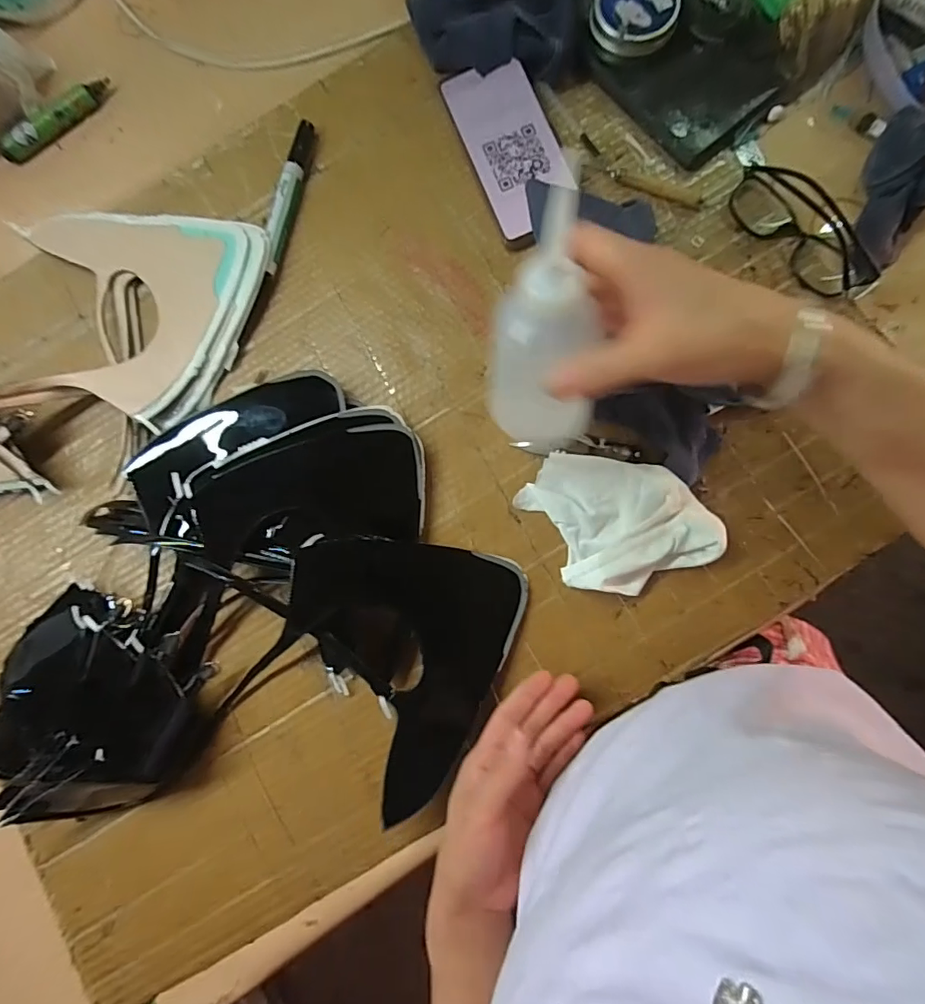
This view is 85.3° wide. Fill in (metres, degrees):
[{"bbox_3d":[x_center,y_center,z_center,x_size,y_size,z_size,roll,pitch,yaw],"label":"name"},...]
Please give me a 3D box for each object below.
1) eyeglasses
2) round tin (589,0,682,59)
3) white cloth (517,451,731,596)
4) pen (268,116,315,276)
[{"bbox_3d":[0.266,-0.214,0.394,0.040,0.034,0.129,-40,83,0],"label":"eyeglasses"},{"bbox_3d":[0.138,-0.393,0.401,0.066,0.015,0.059,7,97,5],"label":"round tin"},{"bbox_3d":[0.120,0.019,0.391,0.149,0.023,0.100,9,86,5],"label":"white cloth"},{"bbox_3d":[-0.155,-0.267,0.442,0.015,0.017,0.139,12,86,6],"label":"pen"}]

